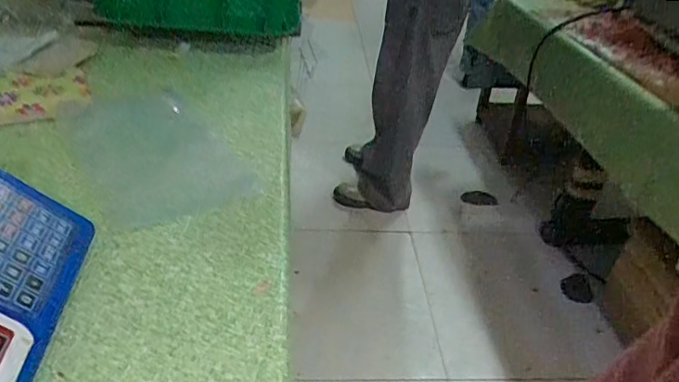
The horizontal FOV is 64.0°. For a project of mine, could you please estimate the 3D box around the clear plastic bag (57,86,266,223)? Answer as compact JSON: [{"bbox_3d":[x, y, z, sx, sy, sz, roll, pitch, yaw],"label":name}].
[{"bbox_3d":[-0.244,-0.058,0.706,0.171,0.010,0.296,-19,43,-31],"label":"clear plastic bag"}]

